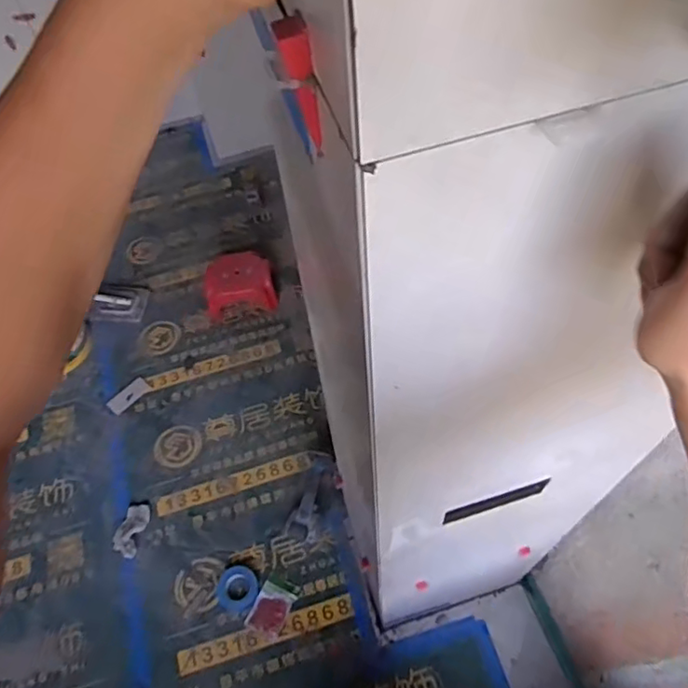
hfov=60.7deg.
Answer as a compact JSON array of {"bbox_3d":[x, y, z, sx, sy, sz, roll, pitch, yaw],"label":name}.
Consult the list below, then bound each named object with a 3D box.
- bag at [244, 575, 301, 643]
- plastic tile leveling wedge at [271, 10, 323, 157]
[{"bbox_3d":[-0.216,0.795,1.776,0.111,0.013,0.165,22,62,16],"label":"bag"},{"bbox_3d":[-0.023,-0.132,0.305,0.016,0.073,0.010,-16,59,-6],"label":"plastic tile leveling wedge"}]

